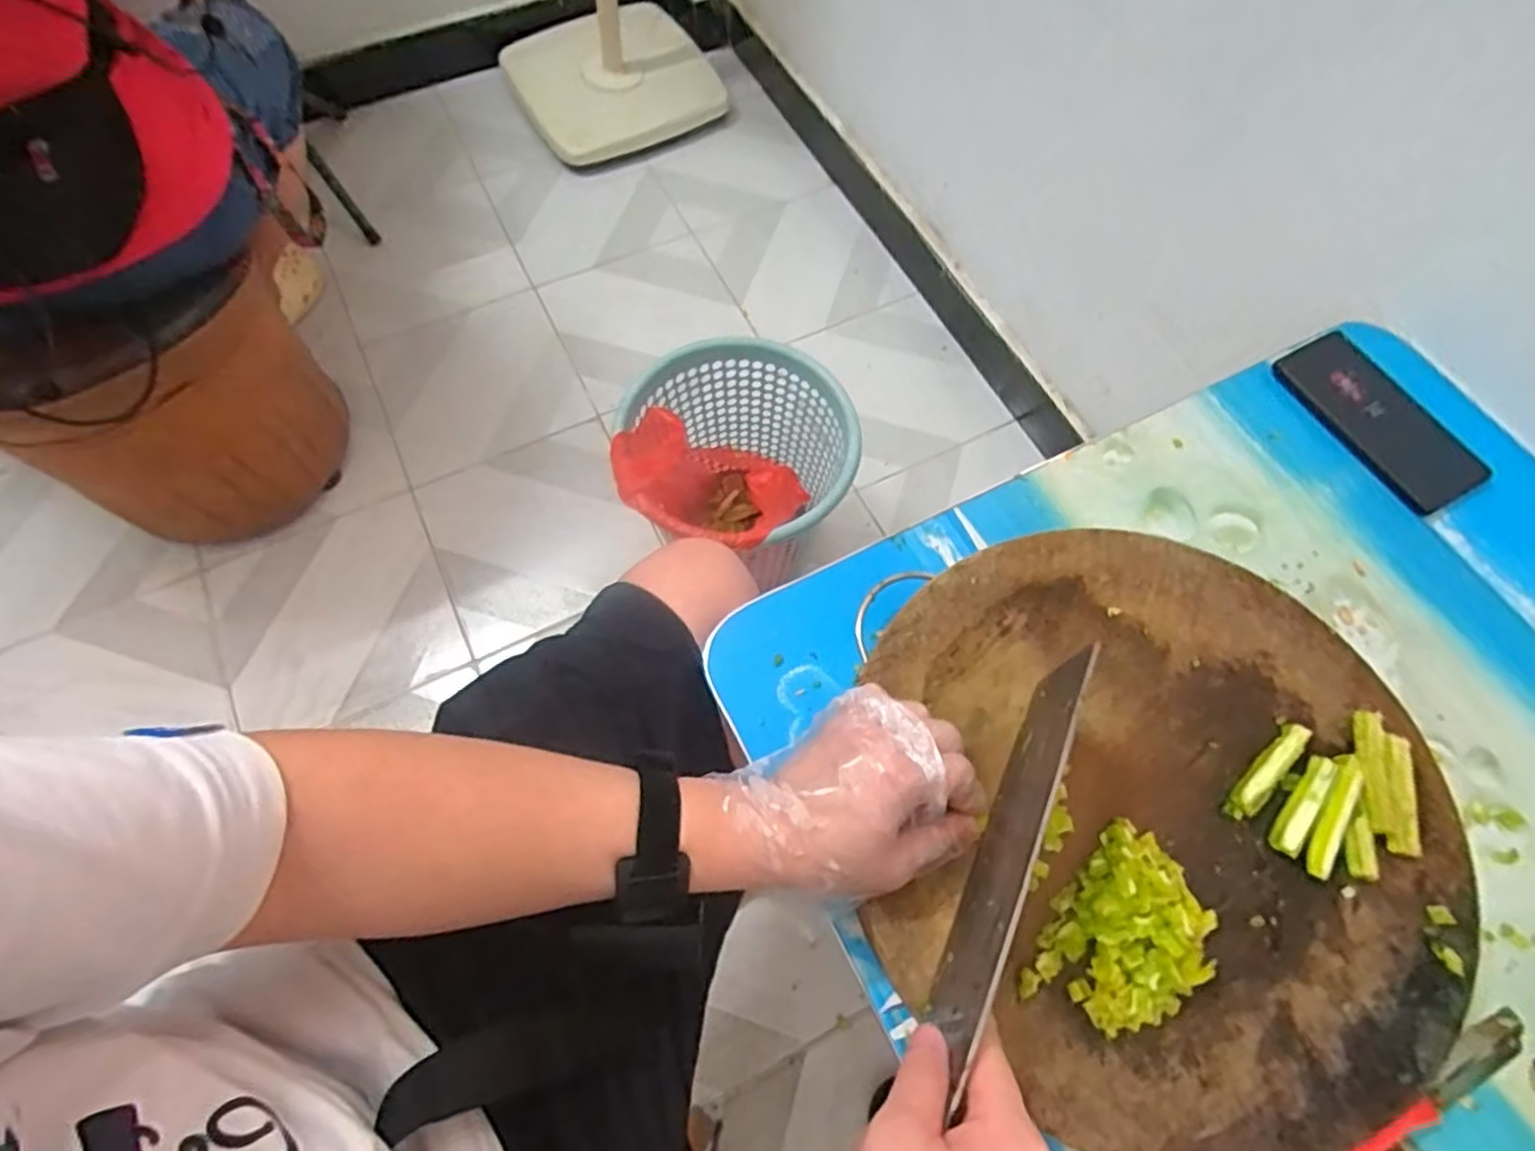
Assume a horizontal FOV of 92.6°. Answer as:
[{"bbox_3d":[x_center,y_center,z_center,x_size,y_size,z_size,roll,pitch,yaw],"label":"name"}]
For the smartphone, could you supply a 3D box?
[{"bbox_3d":[0.481,-0.123,0.578,0.075,0.008,0.158,-30,72,-4],"label":"smartphone"}]

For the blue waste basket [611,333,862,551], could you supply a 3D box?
[{"bbox_3d":[-0.035,-0.104,0.922,0.265,0.270,0.246,0,67,-1],"label":"blue waste basket"}]

